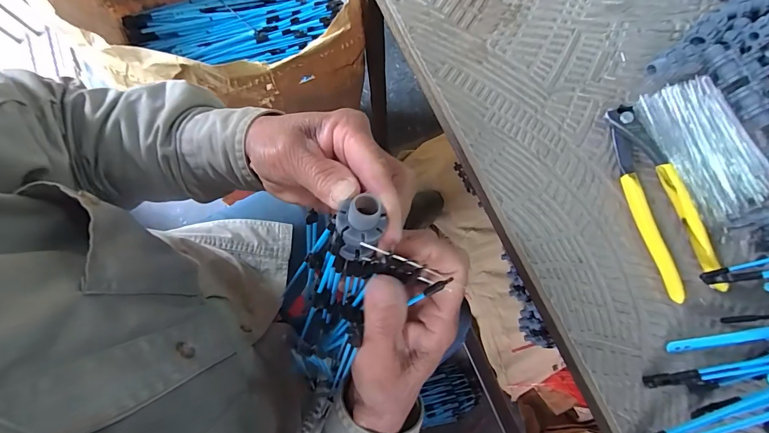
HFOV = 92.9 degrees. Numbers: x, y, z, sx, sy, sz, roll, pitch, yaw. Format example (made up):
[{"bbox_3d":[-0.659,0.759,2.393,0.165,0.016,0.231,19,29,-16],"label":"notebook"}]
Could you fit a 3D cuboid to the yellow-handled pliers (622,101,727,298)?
[{"bbox_3d":[0.227,-0.013,0.302,0.043,0.014,0.155,-14,76,-2],"label":"yellow-handled pliers"}]

